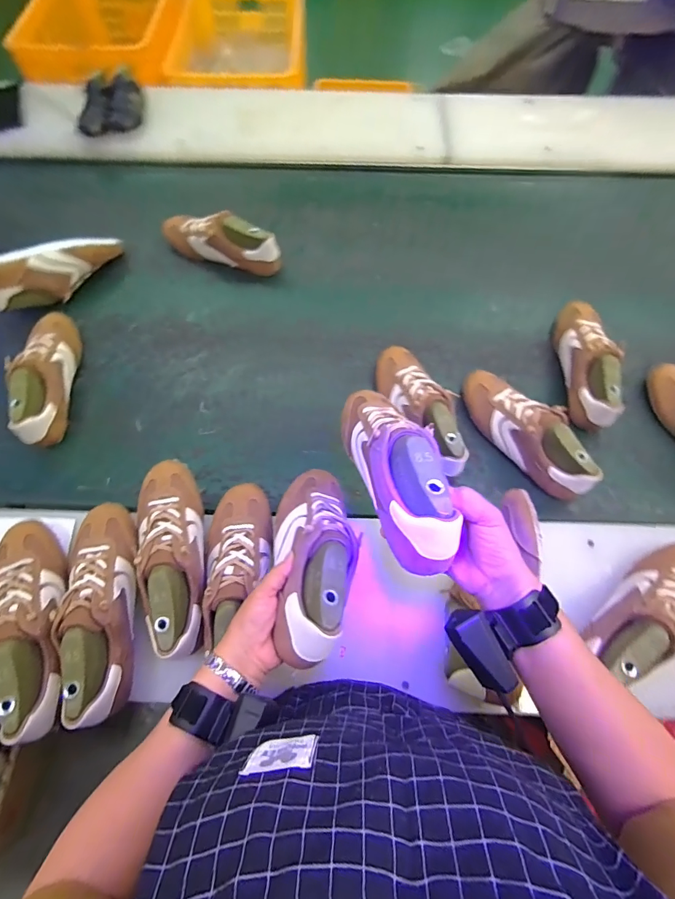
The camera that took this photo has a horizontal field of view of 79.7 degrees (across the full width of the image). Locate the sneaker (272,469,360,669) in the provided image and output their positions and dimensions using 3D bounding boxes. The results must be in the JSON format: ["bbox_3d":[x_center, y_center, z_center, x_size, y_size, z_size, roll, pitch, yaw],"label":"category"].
[{"bbox_3d":[-0.028,0.112,0.476,0.093,0.072,0.245,-2,37,-3],"label":"sneaker"}]

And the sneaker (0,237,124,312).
[{"bbox_3d":[-0.552,-0.354,0.778,0.275,0.102,0.097,-37,74,-15],"label":"sneaker"}]

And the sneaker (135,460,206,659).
[{"bbox_3d":[-0.223,0.131,0.525,0.080,0.077,0.250,-9,69,-6],"label":"sneaker"}]

